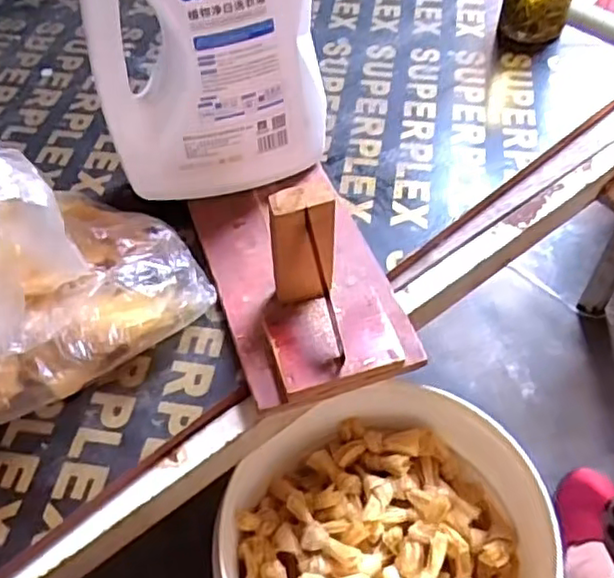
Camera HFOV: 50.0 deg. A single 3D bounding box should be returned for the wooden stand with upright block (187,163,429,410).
[{"bbox_3d":[-0.007,-0.037,0.455,0.119,0.107,0.201,-16,52,-11],"label":"wooden stand with upright block"}]

